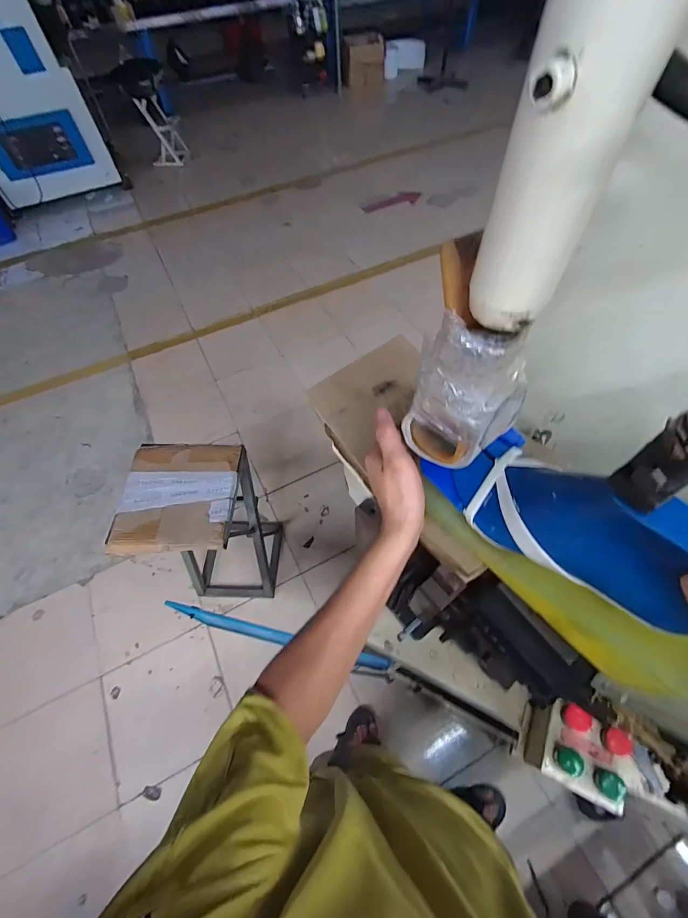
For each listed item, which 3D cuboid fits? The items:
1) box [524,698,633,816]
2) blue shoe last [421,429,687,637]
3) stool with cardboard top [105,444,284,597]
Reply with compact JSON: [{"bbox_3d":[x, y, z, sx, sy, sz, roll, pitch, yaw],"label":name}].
[{"bbox_3d":[0.391,0.487,0.633,0.125,0.084,0.118,23,63,16],"label":"box"},{"bbox_3d":[0.214,0.044,0.353,0.110,0.104,0.249,-36,34,-17],"label":"blue shoe last"},{"bbox_3d":[-0.422,0.258,1.272,0.297,0.664,0.313,-1,59,3],"label":"stool with cardboard top"}]

